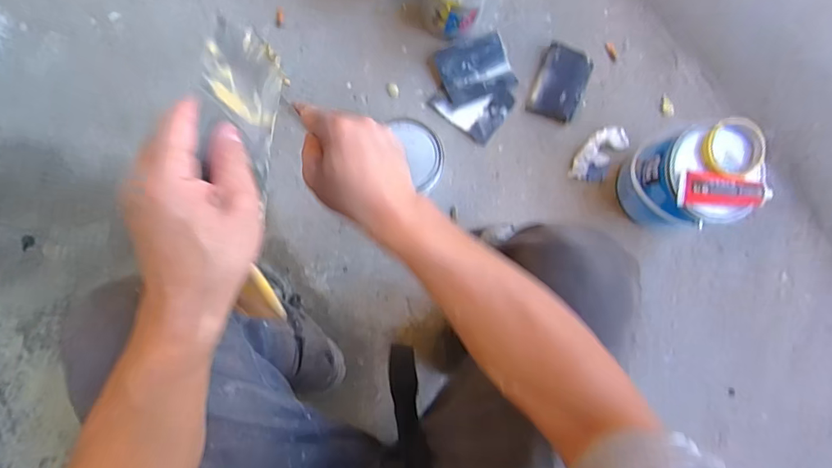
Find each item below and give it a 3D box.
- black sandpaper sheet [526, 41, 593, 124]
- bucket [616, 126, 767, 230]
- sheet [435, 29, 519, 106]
[{"bbox_3d":[0.275,-0.286,0.838,0.092,0.017,0.139,22,83,-3],"label":"black sandpaper sheet"},{"bbox_3d":[0.449,-0.088,0.742,0.149,0.156,0.151,1,85,-6],"label":"bucket"},{"bbox_3d":[0.114,-0.312,0.835,0.138,0.011,0.106,-19,87,-7],"label":"sheet"}]

